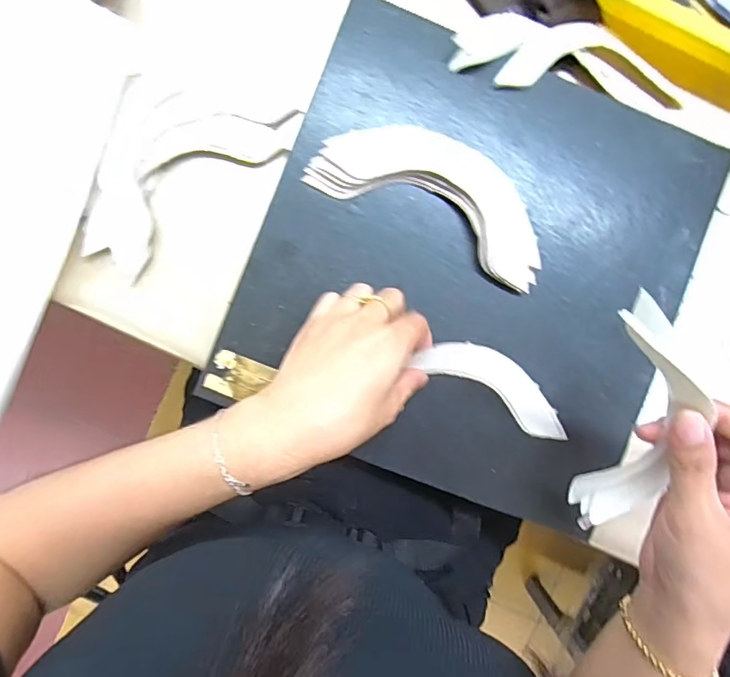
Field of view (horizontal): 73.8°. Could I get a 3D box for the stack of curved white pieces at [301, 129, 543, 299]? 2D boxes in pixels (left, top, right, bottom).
[{"bbox_3d":[0.051,-0.102,0.336,0.170,0.017,0.068,26,91,-3],"label":"stack of curved white pieces"}]

